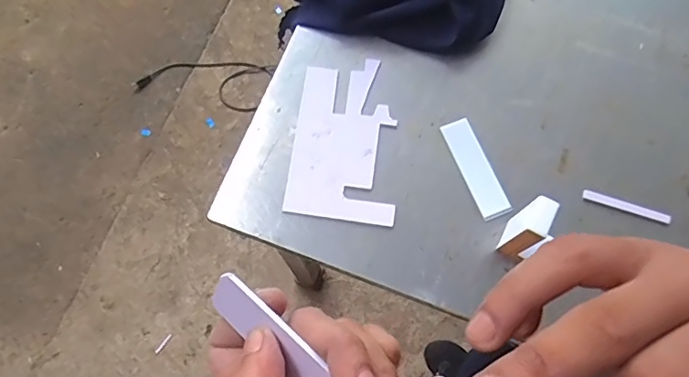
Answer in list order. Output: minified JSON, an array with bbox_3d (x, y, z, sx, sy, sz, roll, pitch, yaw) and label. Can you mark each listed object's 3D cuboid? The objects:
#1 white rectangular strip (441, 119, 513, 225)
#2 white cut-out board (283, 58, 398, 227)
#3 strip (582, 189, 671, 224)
[{"bbox_3d":[0.171,-0.027,0.667,0.040,0.007,0.136,-21,74,-5],"label":"white rectangular strip"},{"bbox_3d":[0.003,-0.067,0.682,0.132,0.008,0.221,7,74,3],"label":"white cut-out board"},{"bbox_3d":[0.359,0.022,0.651,0.109,0.005,0.012,18,75,6],"label":"strip"}]

